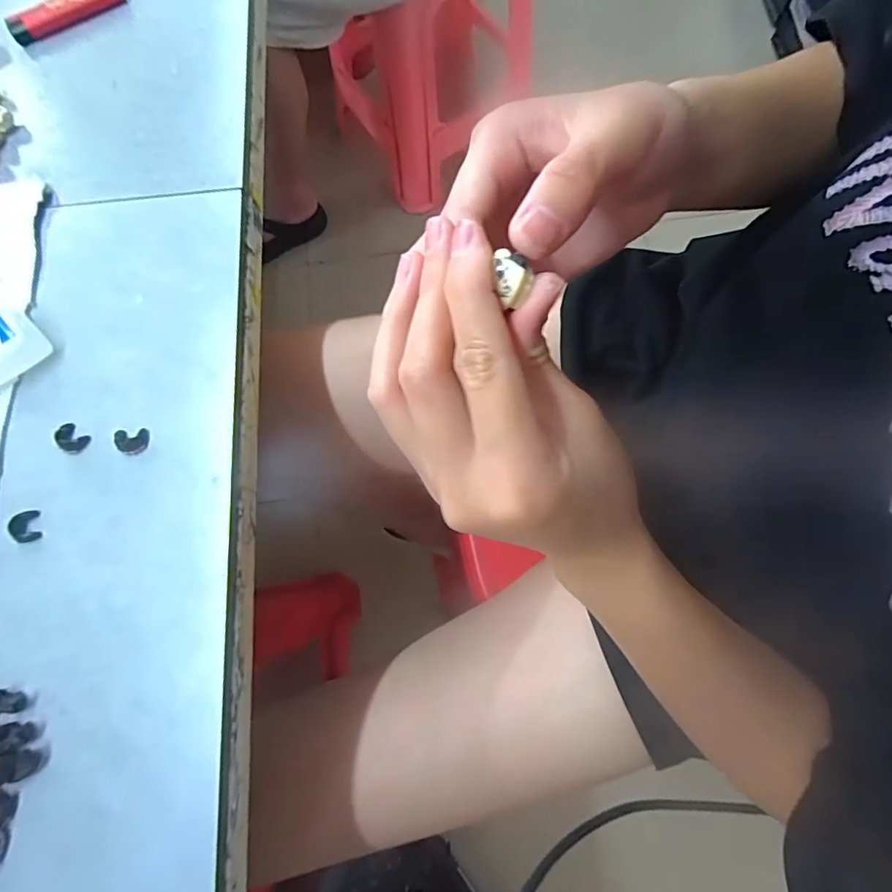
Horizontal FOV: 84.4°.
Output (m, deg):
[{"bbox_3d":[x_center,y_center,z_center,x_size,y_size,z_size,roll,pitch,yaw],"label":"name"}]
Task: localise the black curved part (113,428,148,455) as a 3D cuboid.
[{"bbox_3d":[-0.167,-0.002,0.260,0.018,0.004,0.014,-9,75,0],"label":"black curved part"}]

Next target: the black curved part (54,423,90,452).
[{"bbox_3d":[-0.200,-0.004,0.261,0.017,0.005,0.013,33,79,11],"label":"black curved part"}]

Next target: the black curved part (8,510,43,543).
[{"bbox_3d":[-0.212,0.040,0.248,0.011,0.007,0.015,-22,75,-3],"label":"black curved part"}]

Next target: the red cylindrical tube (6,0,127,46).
[{"bbox_3d":[-0.263,-0.302,0.340,0.079,0.014,0.016,-31,76,-6],"label":"red cylindrical tube"}]

